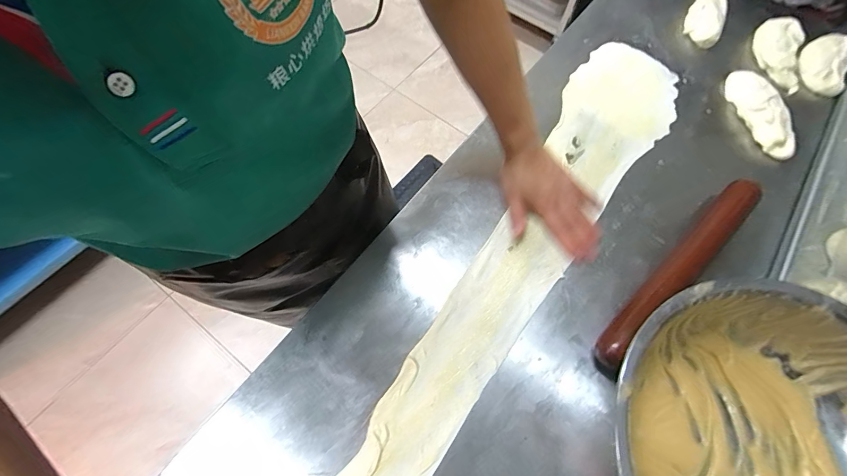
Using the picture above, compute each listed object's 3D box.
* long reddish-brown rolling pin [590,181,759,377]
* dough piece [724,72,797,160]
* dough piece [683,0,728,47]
[{"bbox_3d":[0.321,0.031,0.457,0.340,0.036,0.041,-40,72,-17],"label":"long reddish-brown rolling pin"},{"bbox_3d":[0.511,-0.194,0.565,0.052,0.026,0.155,3,65,0],"label":"dough piece"},{"bbox_3d":[0.502,-0.397,0.659,0.060,0.023,0.152,29,68,11],"label":"dough piece"}]

